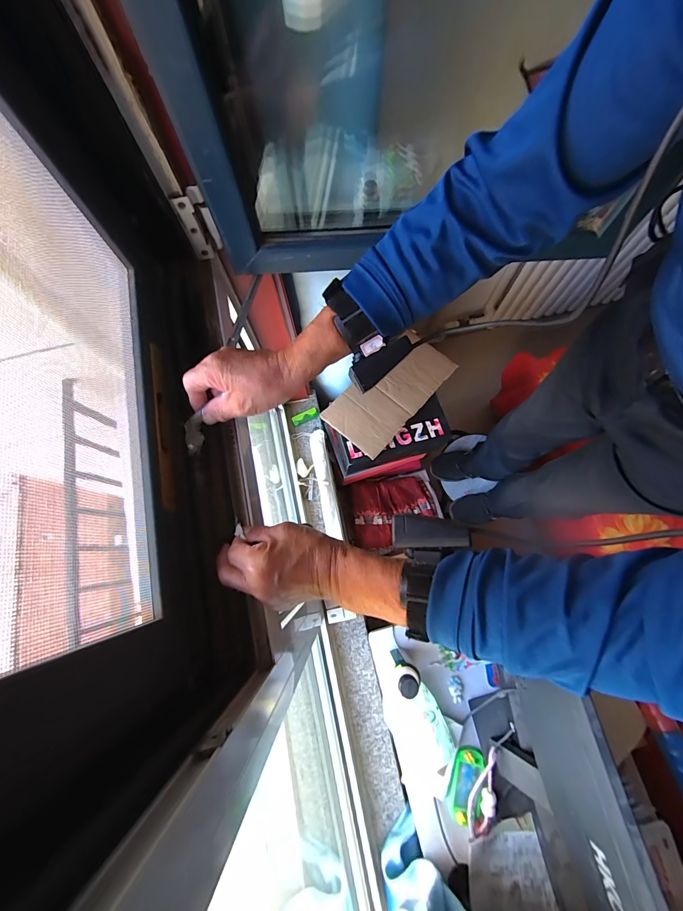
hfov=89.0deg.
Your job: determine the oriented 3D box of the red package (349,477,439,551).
[{"bbox_3d":[0.173,0.172,1.117,0.288,0.037,0.209,-7,60,-15],"label":"red package"}]

